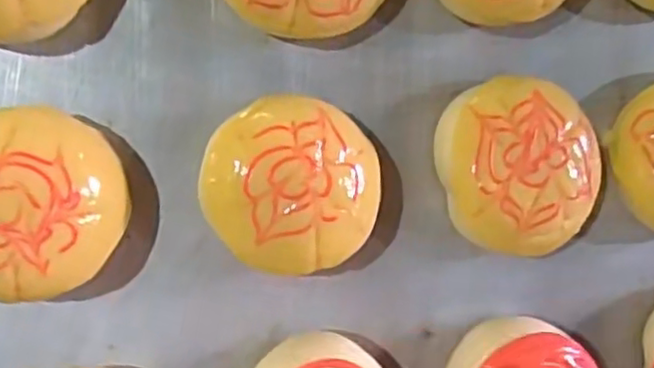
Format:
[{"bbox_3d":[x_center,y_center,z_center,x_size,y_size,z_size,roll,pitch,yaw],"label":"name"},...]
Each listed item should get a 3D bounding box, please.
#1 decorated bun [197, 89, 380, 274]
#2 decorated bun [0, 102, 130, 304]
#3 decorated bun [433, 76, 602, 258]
[{"bbox_3d":[-0.018,0.000,0.363,0.090,0.044,0.092,0,93,-8],"label":"decorated bun"},{"bbox_3d":[-0.150,0.009,0.336,0.090,0.050,0.090,0,93,-8],"label":"decorated bun"},{"bbox_3d":[0.111,-0.010,0.382,0.091,0.043,0.099,0,93,-8],"label":"decorated bun"}]

